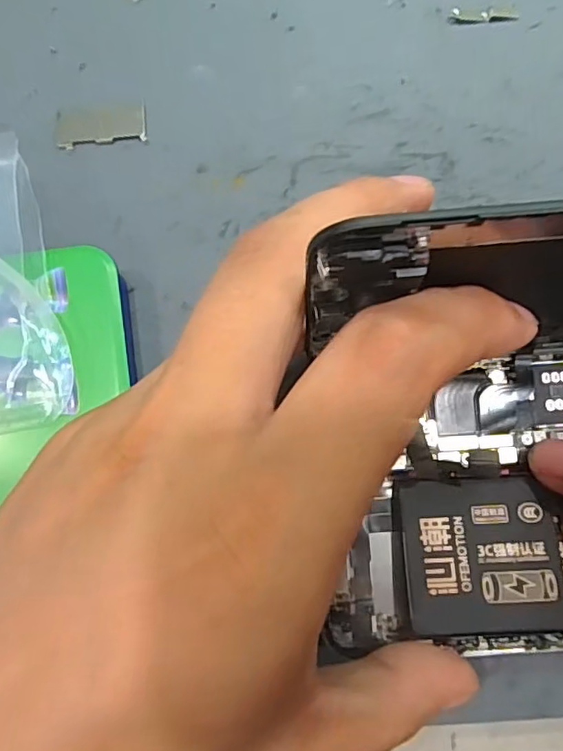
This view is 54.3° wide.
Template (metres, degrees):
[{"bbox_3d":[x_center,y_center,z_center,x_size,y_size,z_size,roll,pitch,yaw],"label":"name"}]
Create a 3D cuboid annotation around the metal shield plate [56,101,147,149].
[{"bbox_3d":[-0.058,-0.081,0.176,0.028,0.004,0.014,-6,78,0],"label":"metal shield plate"}]

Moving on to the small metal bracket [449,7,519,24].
[{"bbox_3d":[0.067,-0.120,0.182,0.023,0.004,0.004,-1,78,1],"label":"small metal bracket"}]

